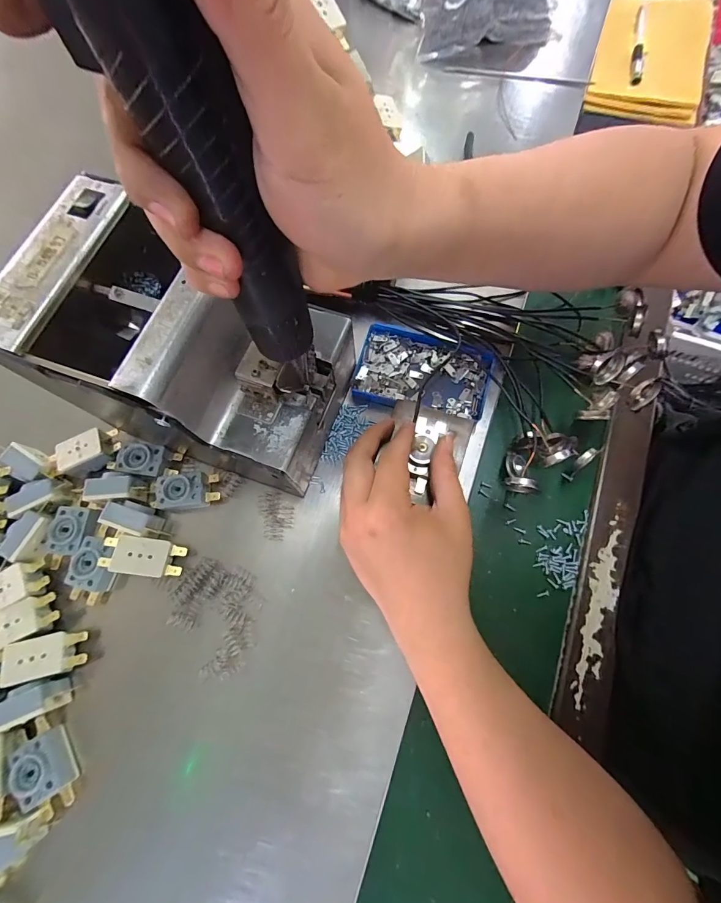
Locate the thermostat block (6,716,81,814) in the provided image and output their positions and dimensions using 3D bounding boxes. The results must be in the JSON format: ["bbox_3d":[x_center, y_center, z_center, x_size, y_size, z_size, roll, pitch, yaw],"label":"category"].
[{"bbox_3d":[-0.215,0.214,0.257,0.027,0.029,0.055,-31,75,-8],"label":"thermostat block"}]

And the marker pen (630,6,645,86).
[{"bbox_3d":[0.343,-0.504,0.467,0.012,0.014,0.137,12,73,2],"label":"marker pen"}]

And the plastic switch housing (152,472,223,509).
[{"bbox_3d":[-0.144,0.034,0.307,0.055,0.021,0.029,-8,73,-1],"label":"plastic switch housing"}]

